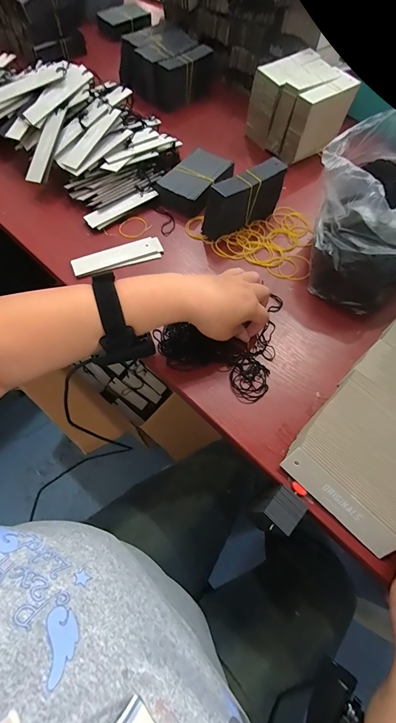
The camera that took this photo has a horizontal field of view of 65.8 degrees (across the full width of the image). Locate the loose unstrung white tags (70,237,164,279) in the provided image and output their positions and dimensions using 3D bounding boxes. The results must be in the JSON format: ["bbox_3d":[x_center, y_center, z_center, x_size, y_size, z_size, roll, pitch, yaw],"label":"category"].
[{"bbox_3d":[-0.119,-0.157,0.461,0.135,0.008,0.039,-23,67,-13],"label":"loose unstrung white tags"}]

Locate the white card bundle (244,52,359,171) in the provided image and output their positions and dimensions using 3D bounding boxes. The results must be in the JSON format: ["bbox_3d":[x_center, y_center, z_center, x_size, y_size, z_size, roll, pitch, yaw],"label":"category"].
[{"bbox_3d":[0.188,-0.479,0.580,0.130,0.103,0.144,-37,71,-19],"label":"white card bundle"}]

